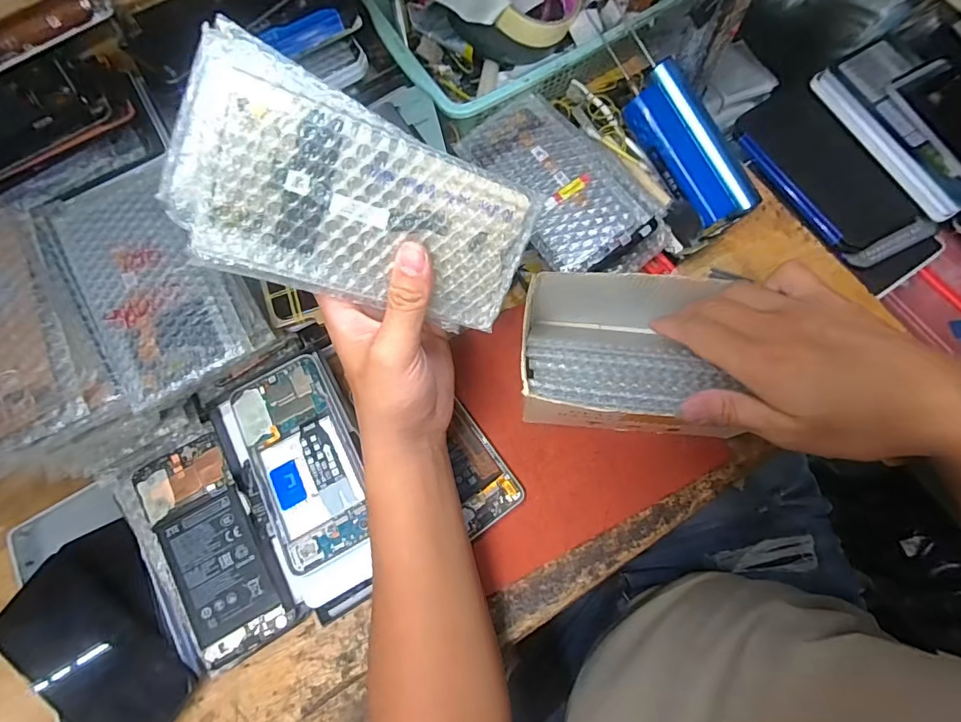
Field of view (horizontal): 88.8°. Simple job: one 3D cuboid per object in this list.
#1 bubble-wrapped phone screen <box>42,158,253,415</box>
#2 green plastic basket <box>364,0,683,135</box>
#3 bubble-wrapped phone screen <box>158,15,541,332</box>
[{"bbox_3d":[-0.247,-0.065,0.360,0.087,0.016,0.189,-31,76,-6],"label":"bubble-wrapped phone screen"},{"bbox_3d":[0.037,-0.346,0.477,0.265,0.069,0.189,-29,75,-6],"label":"green plastic basket"},{"bbox_3d":[-0.065,-0.082,0.268,0.182,0.035,0.099,21,111,-25],"label":"bubble-wrapped phone screen"}]

